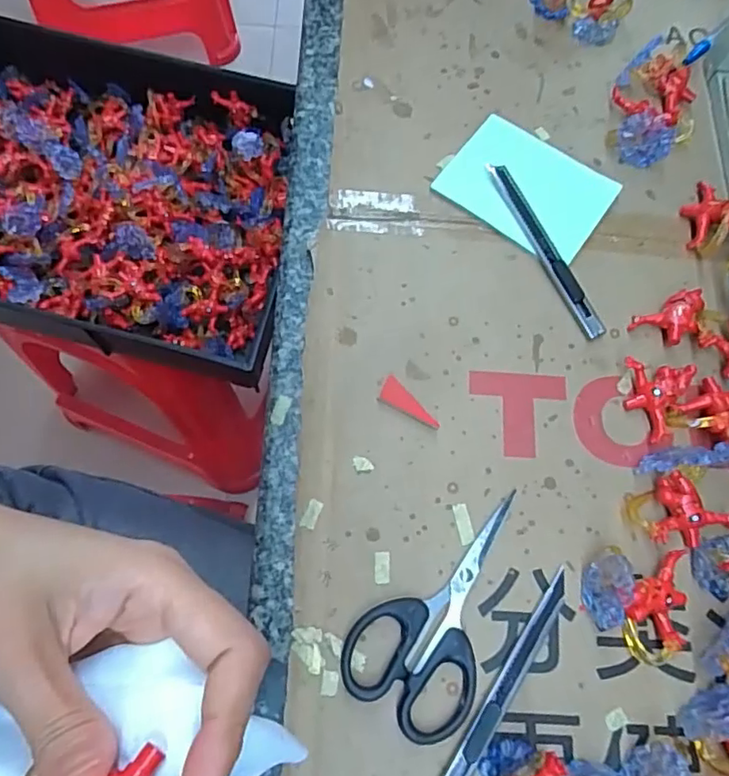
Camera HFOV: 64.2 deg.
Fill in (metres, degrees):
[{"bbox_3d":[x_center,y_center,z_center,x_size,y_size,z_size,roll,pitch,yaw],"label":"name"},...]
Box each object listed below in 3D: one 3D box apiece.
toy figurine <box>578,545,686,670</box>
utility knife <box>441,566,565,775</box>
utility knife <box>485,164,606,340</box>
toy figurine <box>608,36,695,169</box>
[{"bbox_3d":[0.140,0.109,0.291,0.052,0.029,0.053,0,72,-1],"label":"toy figurine"},{"bbox_3d":[0.067,0.150,0.284,0.011,0.008,0.133,34,74,10],"label":"utility knife"},{"bbox_3d":[0.112,-0.086,0.358,0.013,0.013,0.123,-25,74,-9],"label":"utility knife"},{"bbox_3d":[0.196,-0.189,0.387,0.052,0.026,0.078,13,72,3],"label":"toy figurine"}]

